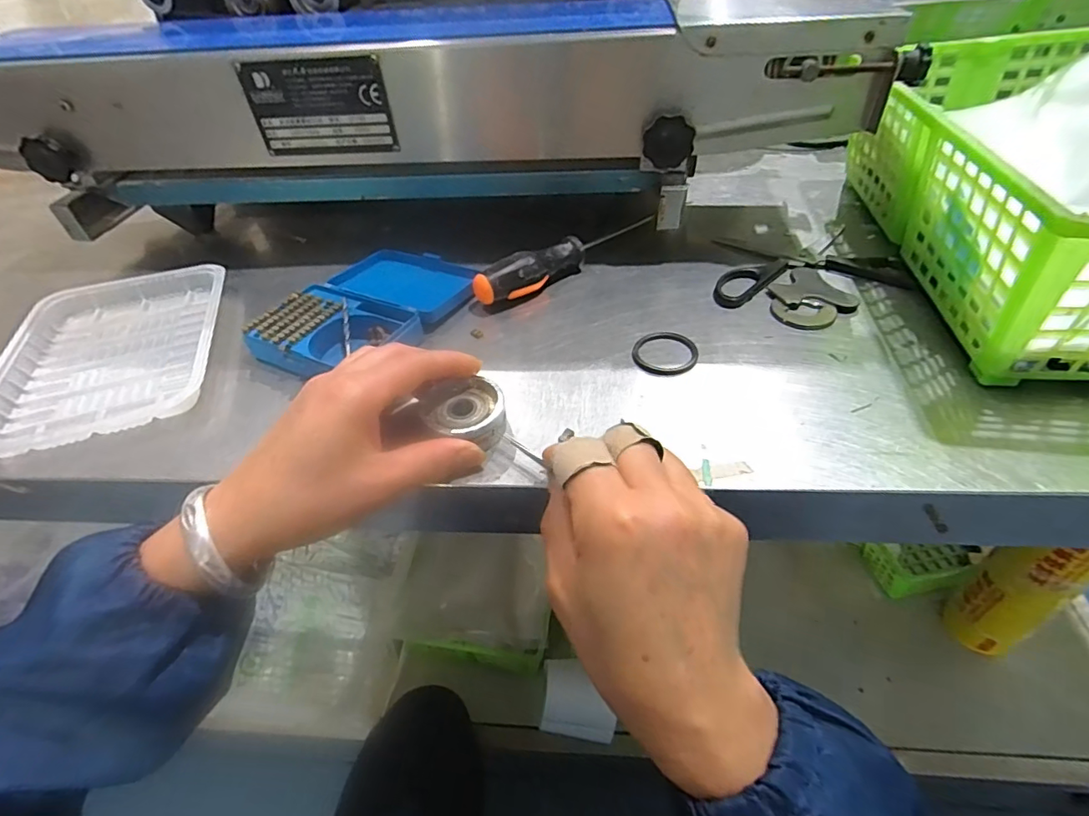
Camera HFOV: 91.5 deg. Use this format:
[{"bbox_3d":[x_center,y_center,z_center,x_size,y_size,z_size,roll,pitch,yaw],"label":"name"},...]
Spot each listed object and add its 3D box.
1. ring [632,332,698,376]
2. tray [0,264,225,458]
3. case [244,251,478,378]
[{"bbox_3d":[0.079,-0.037,0.349,0.041,0.005,0.044,-1,45,1],"label":"ring"},{"bbox_3d":[-0.302,-0.046,0.375,0.134,0.023,0.168,-16,47,-13],"label":"tray"},{"bbox_3d":[-0.125,-0.070,0.385,0.106,0.026,0.157,18,49,19],"label":"case"}]

